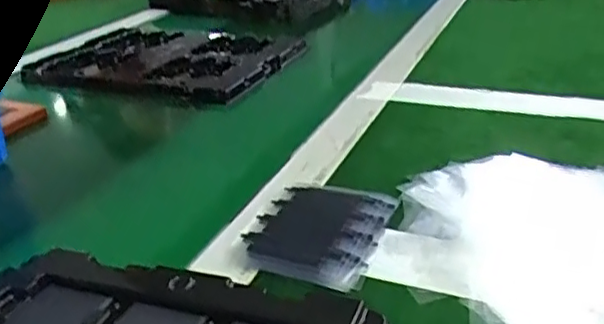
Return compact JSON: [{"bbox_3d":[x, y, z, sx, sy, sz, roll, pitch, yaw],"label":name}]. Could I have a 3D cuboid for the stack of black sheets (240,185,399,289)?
[{"bbox_3d":[0.011,0.039,0.382,0.075,0.008,0.096,8,28,21],"label":"stack of black sheets"}]

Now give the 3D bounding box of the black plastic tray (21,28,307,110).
[{"bbox_3d":[-0.161,-0.119,0.727,0.278,0.026,0.242,11,28,22],"label":"black plastic tray"}]

